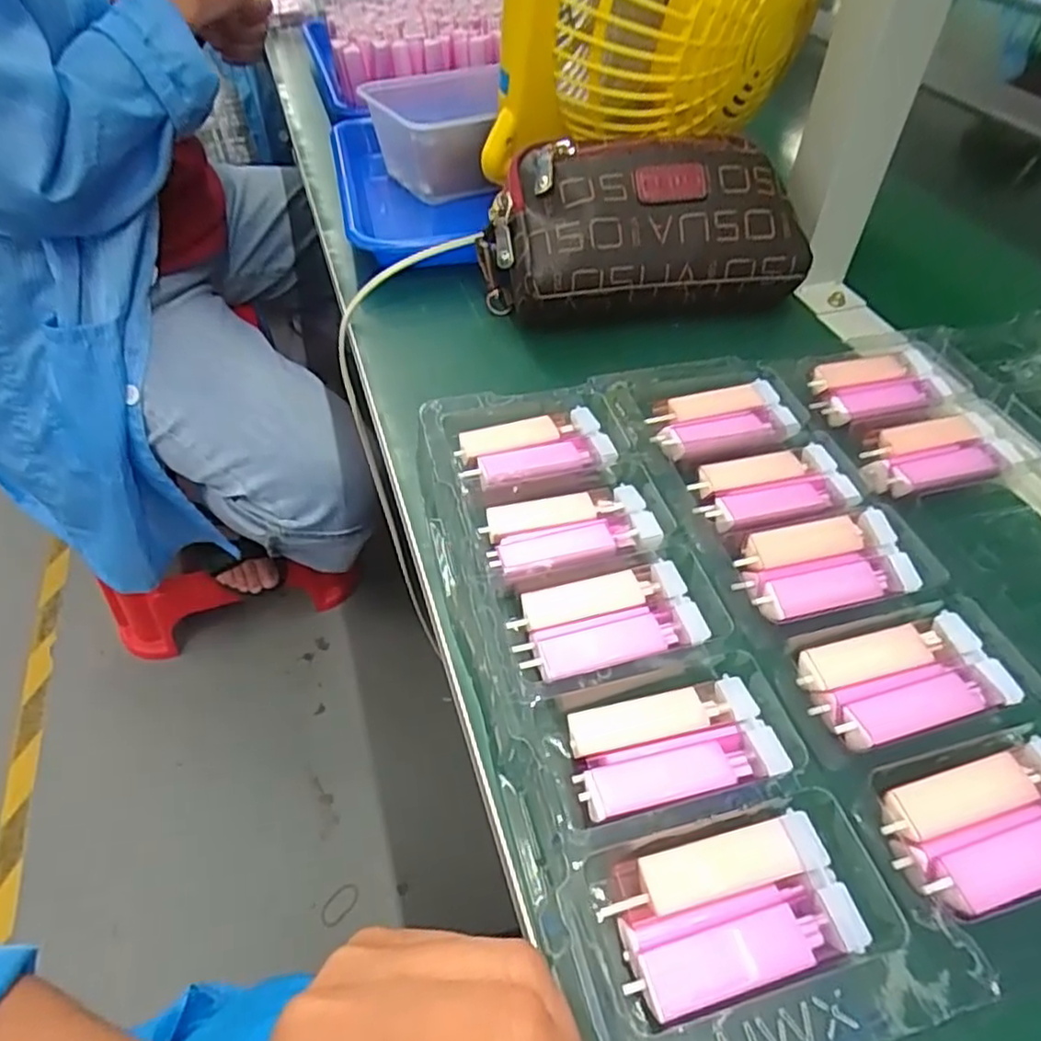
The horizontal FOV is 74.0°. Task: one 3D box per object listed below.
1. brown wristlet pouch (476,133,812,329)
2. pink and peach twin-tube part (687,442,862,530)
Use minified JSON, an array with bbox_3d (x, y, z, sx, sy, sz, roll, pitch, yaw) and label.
[{"bbox_3d":[0.075,-0.177,0.425,0.189,0.083,0.079,-7,48,-8],"label":"brown wristlet pouch"},{"bbox_3d":[0.119,-0.016,0.326,0.071,0.011,0.041,-9,48,-10],"label":"pink and peach twin-tube part"}]

